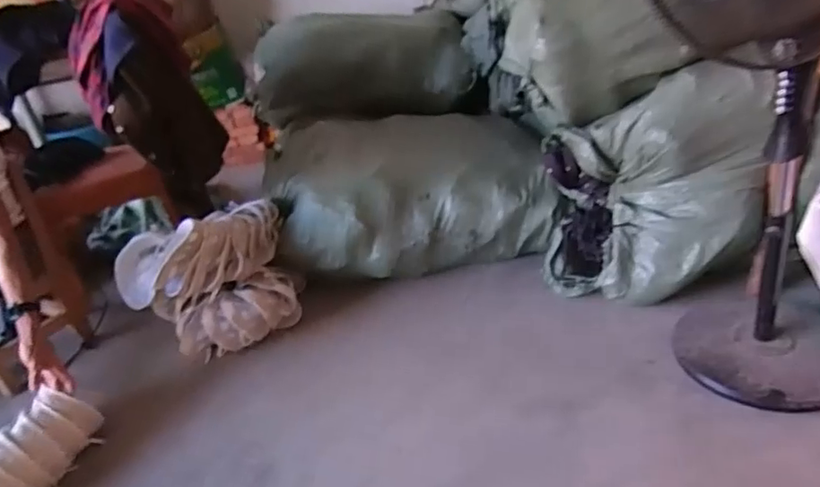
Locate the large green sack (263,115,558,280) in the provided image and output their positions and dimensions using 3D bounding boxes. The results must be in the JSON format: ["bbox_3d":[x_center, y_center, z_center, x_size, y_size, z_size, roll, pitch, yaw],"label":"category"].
[{"bbox_3d":[-0.016,-0.224,1.981,0.927,0.389,0.731,-11,30,-7],"label":"large green sack"}]

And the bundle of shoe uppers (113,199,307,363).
[{"bbox_3d":[-0.559,0.097,1.607,0.492,0.343,0.298,-23,33,-26],"label":"bundle of shoe uppers"}]

